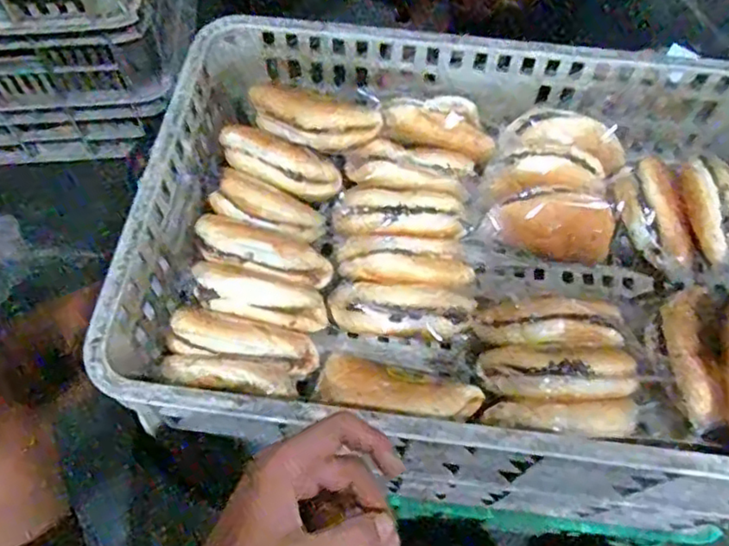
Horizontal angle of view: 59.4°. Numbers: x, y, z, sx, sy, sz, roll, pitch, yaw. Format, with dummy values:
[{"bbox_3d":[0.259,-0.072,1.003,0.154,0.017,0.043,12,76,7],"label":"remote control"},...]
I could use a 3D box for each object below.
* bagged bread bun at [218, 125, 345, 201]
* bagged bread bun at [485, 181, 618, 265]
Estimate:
[{"bbox_3d":[-0.088,-0.113,0.654,0.133,0.052,0.049,22,62,-6],"label":"bagged bread bun"},{"bbox_3d":[0.188,-0.052,0.651,0.119,0.072,0.049,10,61,5],"label":"bagged bread bun"}]

